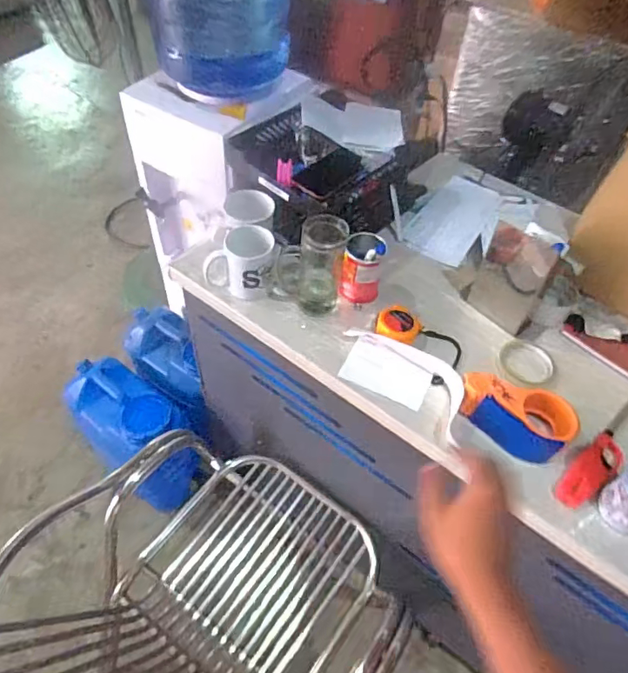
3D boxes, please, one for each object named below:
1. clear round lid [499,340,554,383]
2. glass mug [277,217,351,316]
[{"bbox_3d":[0.345,0.039,0.828,0.088,0.008,0.085,2,52,-3],"label":"clear round lid"},{"bbox_3d":[-0.011,-0.120,0.825,0.113,0.165,0.072,24,54,14],"label":"glass mug"}]

